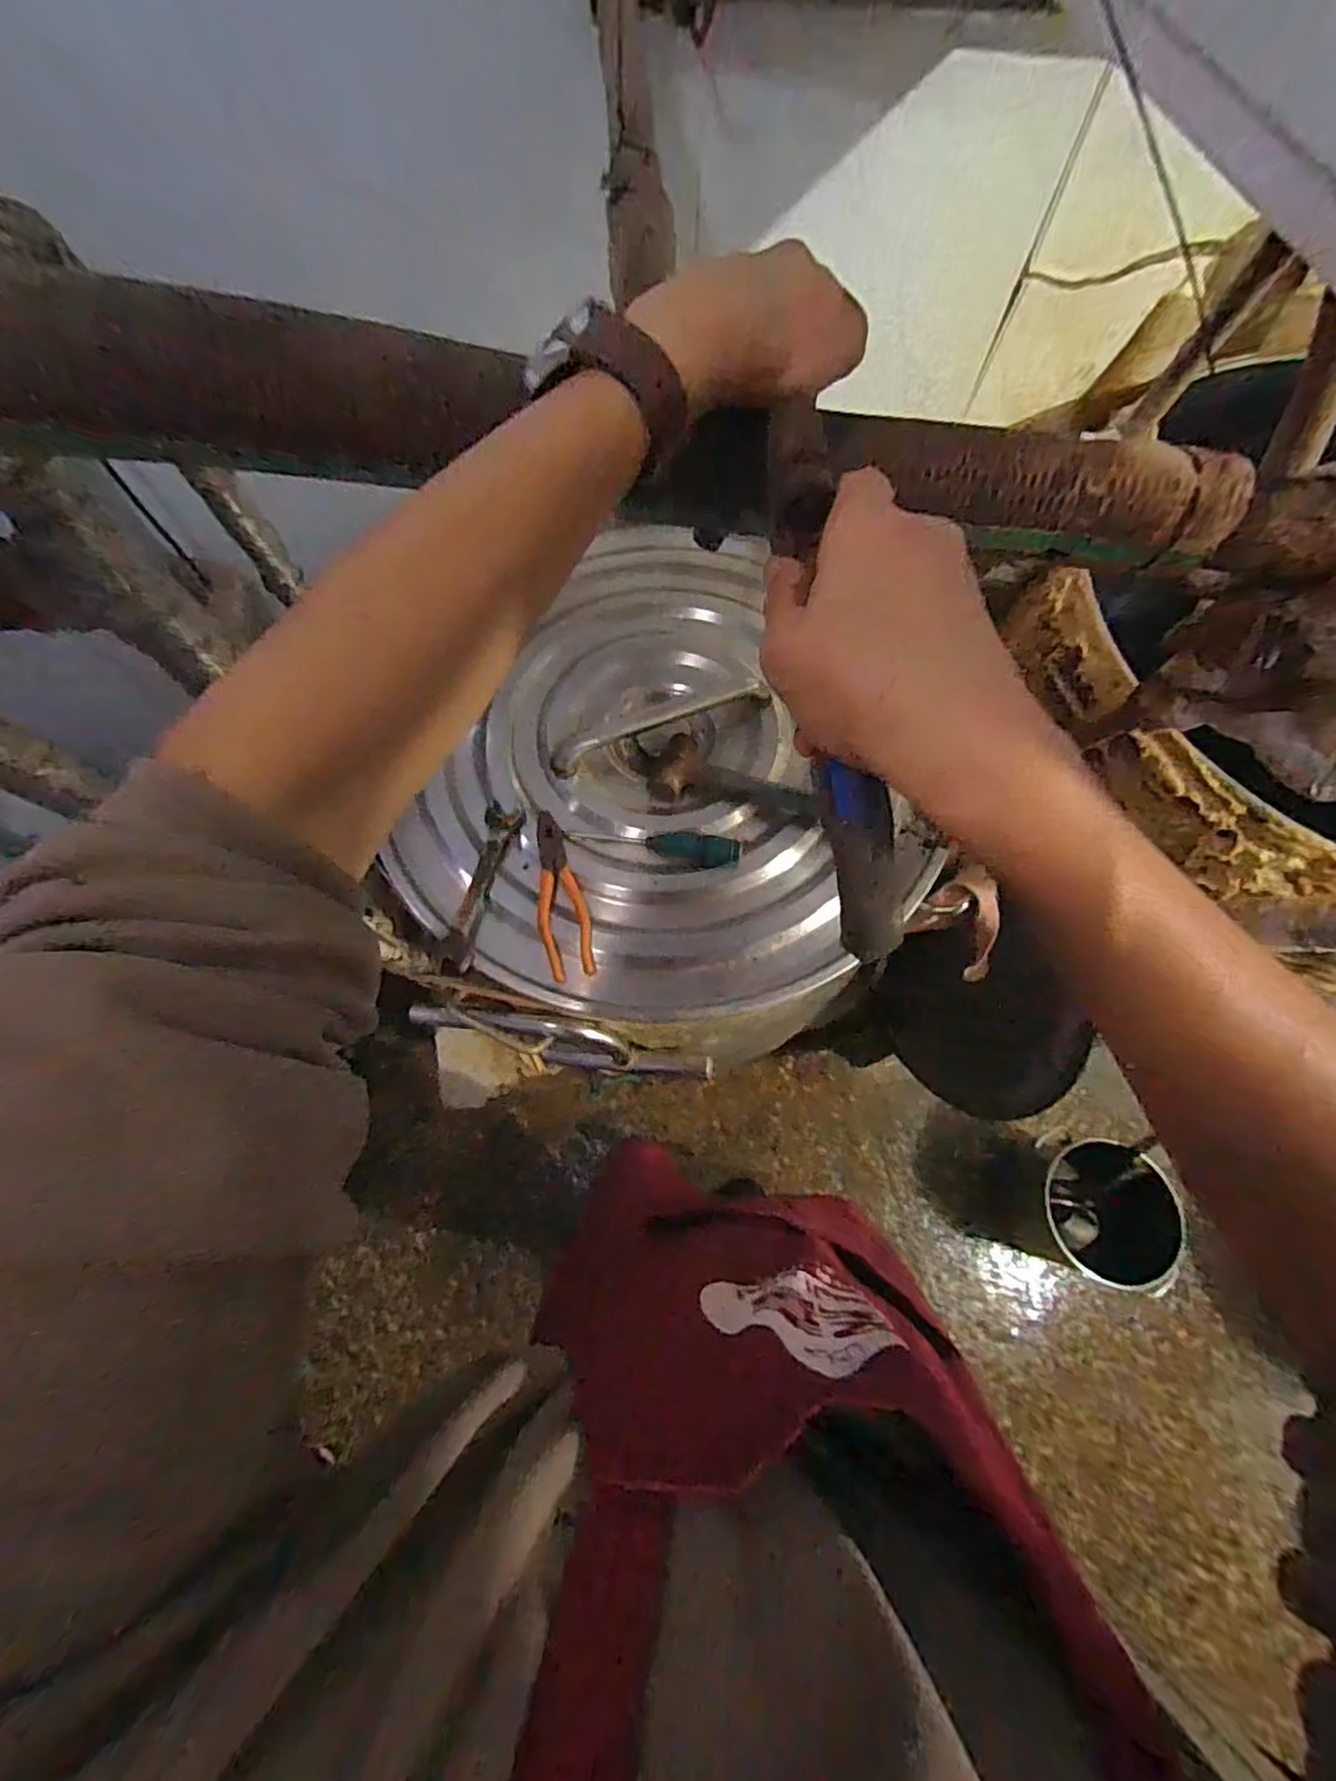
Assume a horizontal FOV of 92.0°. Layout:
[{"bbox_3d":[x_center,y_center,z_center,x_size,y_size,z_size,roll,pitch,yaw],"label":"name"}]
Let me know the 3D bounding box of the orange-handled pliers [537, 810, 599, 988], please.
[{"bbox_3d":[-0.117,0.004,0.704,0.055,0.028,0.197,-12,69,-5],"label":"orange-handled pliers"}]

